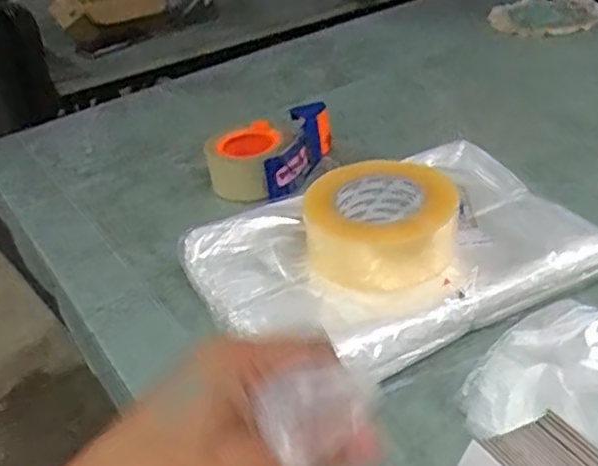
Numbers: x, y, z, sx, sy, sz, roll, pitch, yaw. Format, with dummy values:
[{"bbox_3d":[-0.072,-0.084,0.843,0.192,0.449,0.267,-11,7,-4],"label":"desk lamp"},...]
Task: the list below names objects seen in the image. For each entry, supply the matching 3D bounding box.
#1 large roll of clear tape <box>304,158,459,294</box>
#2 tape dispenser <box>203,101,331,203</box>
[{"bbox_3d":[0.068,-0.015,0.577,0.123,0.059,0.113,-5,36,3],"label":"large roll of clear tape"},{"bbox_3d":[-0.040,-0.098,0.779,0.118,0.062,0.148,9,37,22],"label":"tape dispenser"}]

